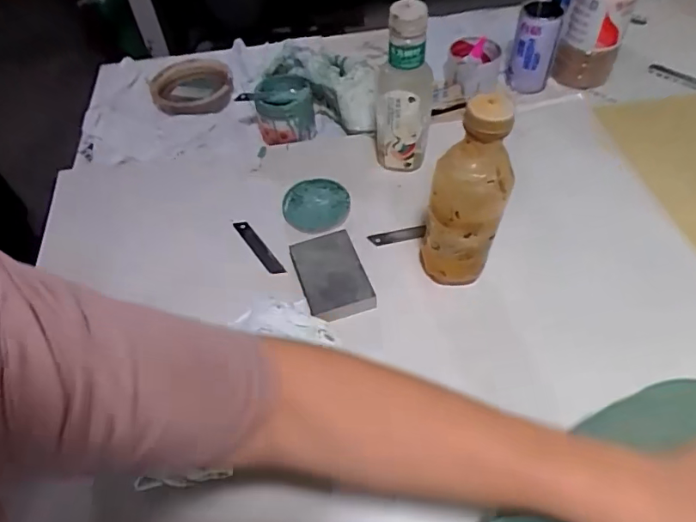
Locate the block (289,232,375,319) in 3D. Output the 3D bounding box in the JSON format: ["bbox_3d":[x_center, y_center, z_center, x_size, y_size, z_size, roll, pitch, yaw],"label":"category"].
[{"bbox_3d":[-0.019,0.014,0.548,0.069,0.022,0.105,-16,52,-9],"label":"block"}]

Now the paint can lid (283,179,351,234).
[{"bbox_3d":[-0.039,-0.067,0.625,0.081,0.013,0.089,-2,51,3],"label":"paint can lid"}]

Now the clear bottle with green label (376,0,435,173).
[{"bbox_3d":[0.067,-0.193,0.604,0.069,0.222,0.060,3,52,7],"label":"clear bottle with green label"}]

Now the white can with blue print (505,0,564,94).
[{"bbox_3d":[0.283,-0.328,0.762,0.065,0.121,0.063,17,55,17],"label":"white can with blue print"}]

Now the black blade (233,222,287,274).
[{"bbox_3d":[-0.108,-0.017,0.600,0.016,0.007,0.100,-37,57,-10],"label":"black blade"}]

